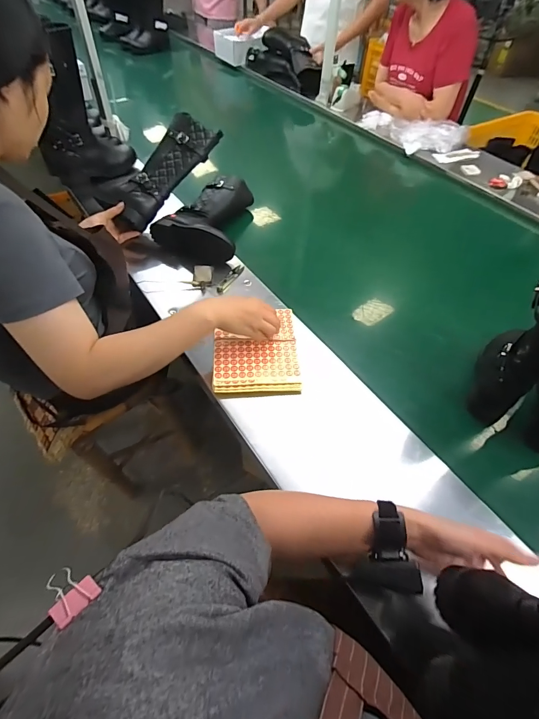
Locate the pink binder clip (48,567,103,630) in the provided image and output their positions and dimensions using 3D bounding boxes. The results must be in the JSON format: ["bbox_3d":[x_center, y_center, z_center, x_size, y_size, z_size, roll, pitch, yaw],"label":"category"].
[{"bbox_3d":[-0.121,0.141,0.211,0.027,0.007,0.024,36,60,21],"label":"pink binder clip"}]

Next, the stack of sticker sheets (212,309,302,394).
[{"bbox_3d":[-0.026,-0.019,0.661,0.154,0.021,0.178,-1,54,-4],"label":"stack of sticker sheets"}]

